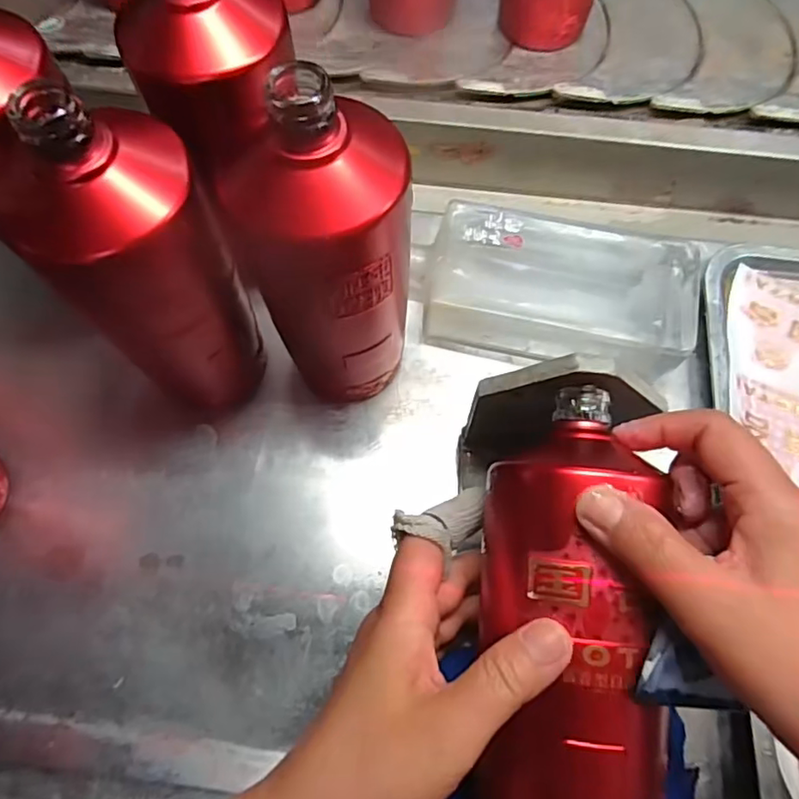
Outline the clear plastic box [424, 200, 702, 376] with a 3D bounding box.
[{"bbox_3d":[0.112,-0.075,0.397,0.178,0.042,0.098,12,77,3],"label":"clear plastic box"}]

